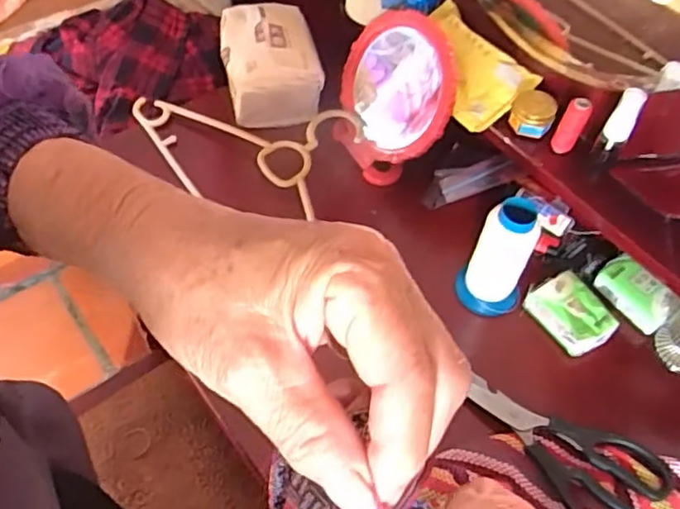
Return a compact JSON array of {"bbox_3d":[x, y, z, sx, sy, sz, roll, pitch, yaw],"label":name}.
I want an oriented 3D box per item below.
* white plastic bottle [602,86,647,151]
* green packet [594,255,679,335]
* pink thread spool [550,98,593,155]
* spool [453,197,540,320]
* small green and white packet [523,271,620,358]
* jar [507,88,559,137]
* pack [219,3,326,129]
[{"bbox_3d":[0.237,-0.115,0.536,0.020,0.055,0.020,27,43,17],"label":"white plastic bottle"},{"bbox_3d":[0.279,0.037,0.609,0.071,0.025,0.043,44,103,17],"label":"green packet"},{"bbox_3d":[0.210,-0.116,0.581,0.021,0.054,0.018,30,59,17],"label":"pink thread spool"},{"bbox_3d":[0.144,0.004,0.577,0.054,0.119,0.046,25,58,14],"label":"spool"},{"bbox_3d":[0.217,0.053,0.594,0.057,0.020,0.073,-31,62,-21],"label":"small green and white packet"},{"bbox_3d":[0.181,-0.134,0.603,0.039,0.025,0.040,1,55,-2],"label":"jar"},{"bbox_3d":[-0.080,-0.220,0.735,0.103,0.068,0.137,-10,56,-9],"label":"pack"}]

